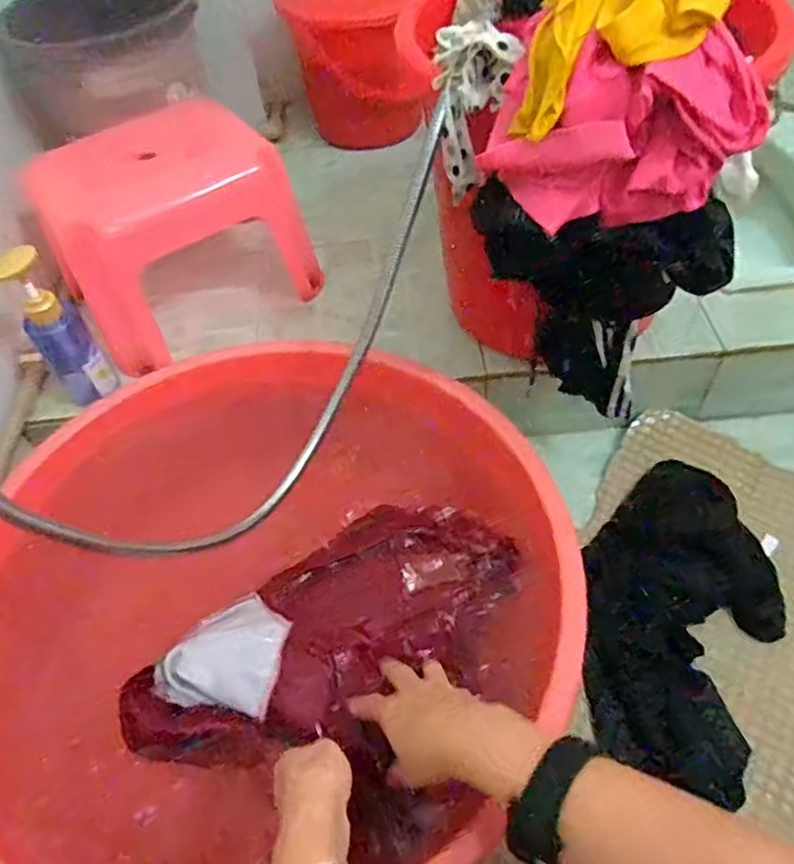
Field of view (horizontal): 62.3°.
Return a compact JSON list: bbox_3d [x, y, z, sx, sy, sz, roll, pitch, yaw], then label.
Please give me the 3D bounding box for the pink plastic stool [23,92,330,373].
[{"bbox_3d":[-0.283,-0.255,0.843,0.284,0.199,0.219,-32,56,-18],"label":"pink plastic stool"}]

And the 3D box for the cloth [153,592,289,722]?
[{"bbox_3d":[-0.152,0.196,0.587,0.098,0.019,0.094,8,54,11],"label":"cloth"}]

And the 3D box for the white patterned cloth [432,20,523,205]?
[{"bbox_3d":[0.061,-0.267,0.549,0.058,0.118,0.054,-31,56,-17],"label":"white patterned cloth"}]

